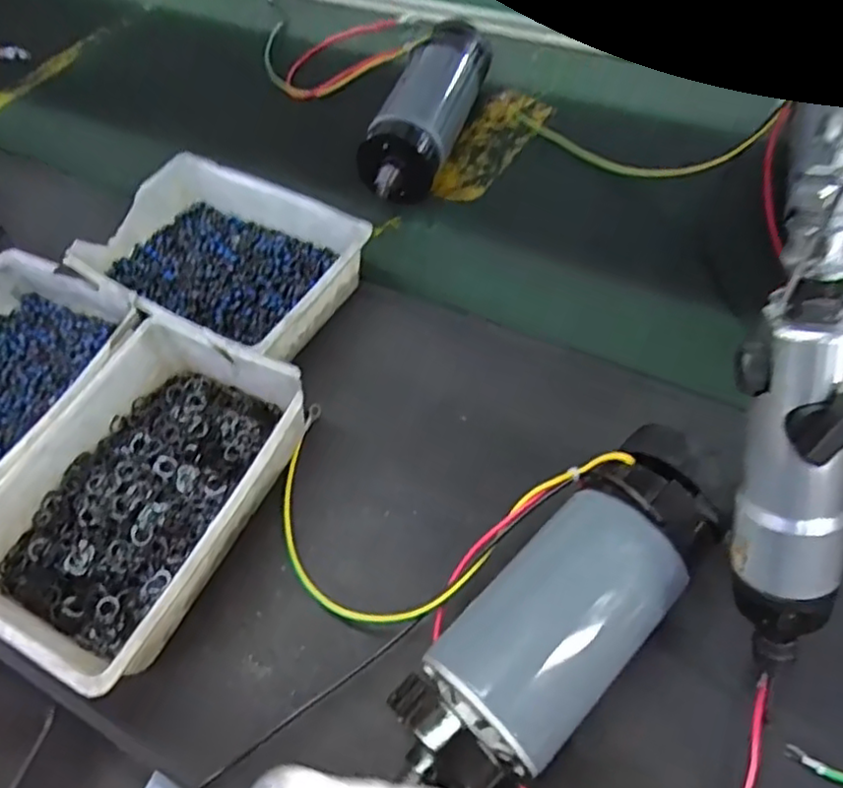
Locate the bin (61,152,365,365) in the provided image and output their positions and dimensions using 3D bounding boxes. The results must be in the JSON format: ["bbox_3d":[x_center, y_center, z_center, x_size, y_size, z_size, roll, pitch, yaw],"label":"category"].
[{"bbox_3d":[-0.151,-0.104,0.508,0.203,0.052,0.152,28,62,22],"label":"bin"}]

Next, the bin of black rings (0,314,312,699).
[{"bbox_3d":[-0.170,0.057,0.402,0.143,0.048,0.203,20,60,18],"label":"bin of black rings"}]

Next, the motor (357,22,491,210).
[{"bbox_3d":[0.006,-0.259,0.615,0.064,0.064,0.229,12,57,13],"label":"motor"}]

